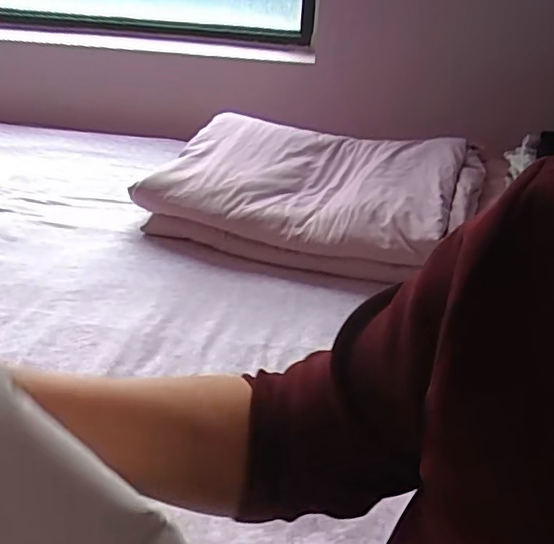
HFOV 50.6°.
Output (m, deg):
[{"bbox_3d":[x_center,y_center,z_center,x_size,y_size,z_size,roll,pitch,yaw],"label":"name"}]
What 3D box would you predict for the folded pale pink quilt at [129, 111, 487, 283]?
[{"bbox_3d":[0.073,-0.165,1.219,0.636,0.150,0.420,12,33,14],"label":"folded pale pink quilt"}]

